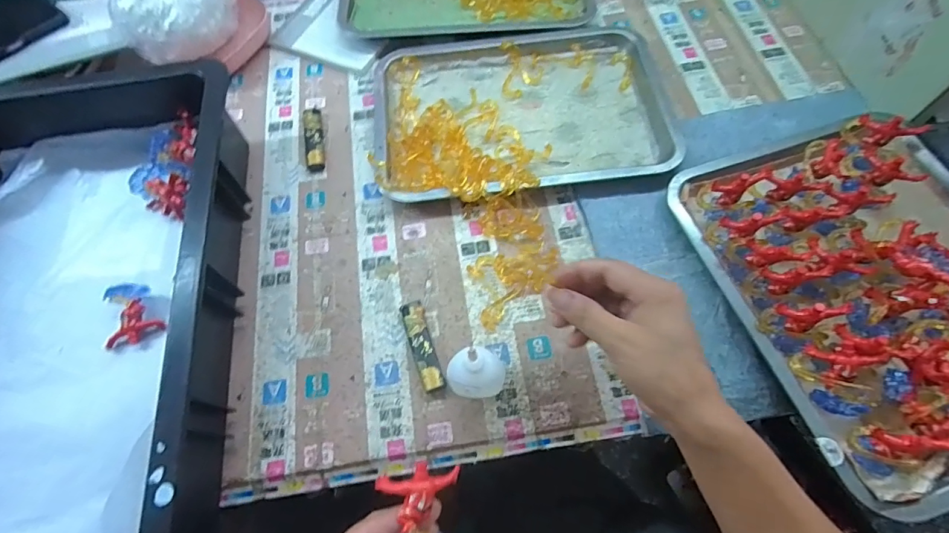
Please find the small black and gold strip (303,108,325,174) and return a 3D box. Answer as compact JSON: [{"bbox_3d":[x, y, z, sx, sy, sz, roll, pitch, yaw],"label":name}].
[{"bbox_3d":[-0.175,-0.138,0.490,0.019,0.014,0.078,-11,67,-3],"label":"small black and gold strip"}]

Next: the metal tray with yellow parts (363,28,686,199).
[{"bbox_3d":[0.050,-0.169,0.483,0.306,0.024,0.210,-7,67,-1],"label":"metal tray with yellow parts"}]

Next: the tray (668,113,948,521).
[{"bbox_3d":[0.343,0.006,0.367,0.254,0.072,0.301,-16,67,-5],"label":"tray"}]

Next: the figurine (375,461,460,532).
[{"bbox_3d":[-0.036,0.146,0.270,0.045,0.021,0.052,6,67,5],"label":"figurine"}]

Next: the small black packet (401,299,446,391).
[{"bbox_3d":[-0.045,0.067,0.388,0.019,0.014,0.082,-18,67,-6],"label":"small black packet"}]

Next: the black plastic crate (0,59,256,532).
[{"bbox_3d":[-0.357,0.038,0.371,0.318,0.098,0.421,-9,67,-2],"label":"black plastic crate"}]

